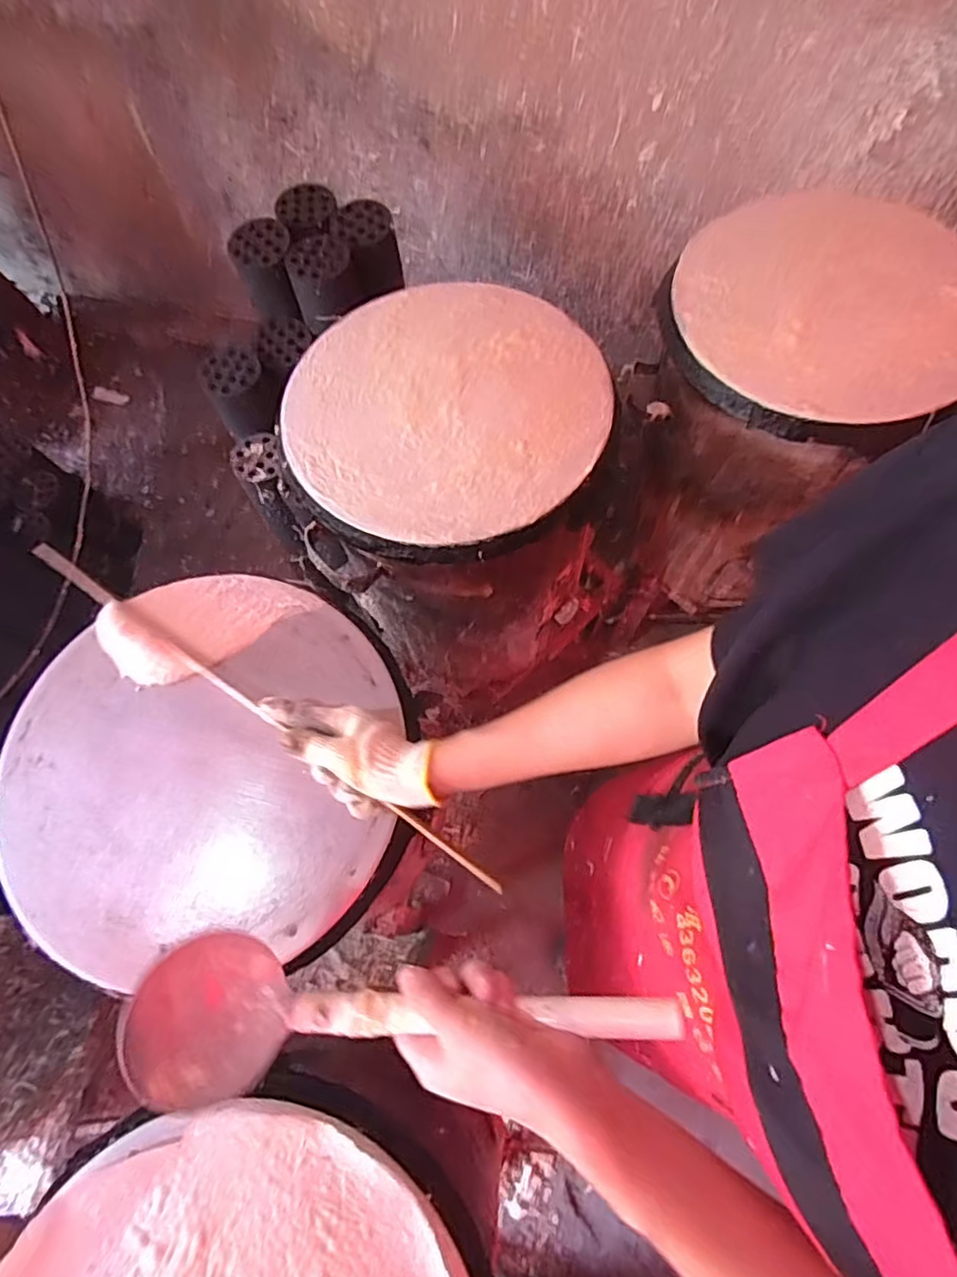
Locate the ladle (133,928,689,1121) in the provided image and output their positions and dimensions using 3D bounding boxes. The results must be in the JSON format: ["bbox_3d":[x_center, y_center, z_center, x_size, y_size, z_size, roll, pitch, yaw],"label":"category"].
[{"bbox_3d":[-0.045,0.228,0.363,0.310,0.067,0.089,-3,70,8],"label":"ladle"}]

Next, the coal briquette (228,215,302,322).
[{"bbox_3d":[-0.340,-0.592,0.993,0.092,0.108,0.099,-5,69,0],"label":"coal briquette"}]

